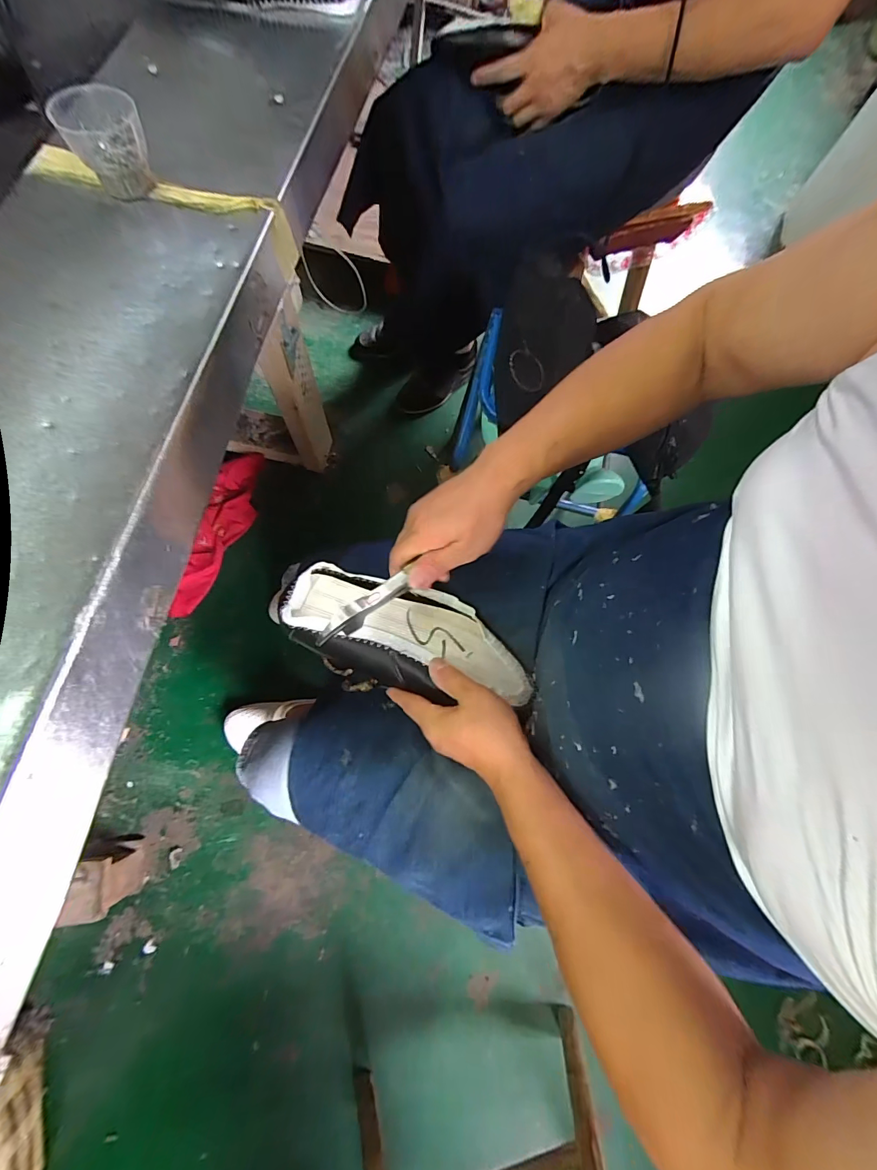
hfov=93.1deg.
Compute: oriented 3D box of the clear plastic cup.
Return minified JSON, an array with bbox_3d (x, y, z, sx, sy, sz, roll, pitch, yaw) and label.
[{"bbox_3d":[-0.280,-0.377,0.356,0.061,0.049,0.058,1,75,-4],"label":"clear plastic cup"}]

